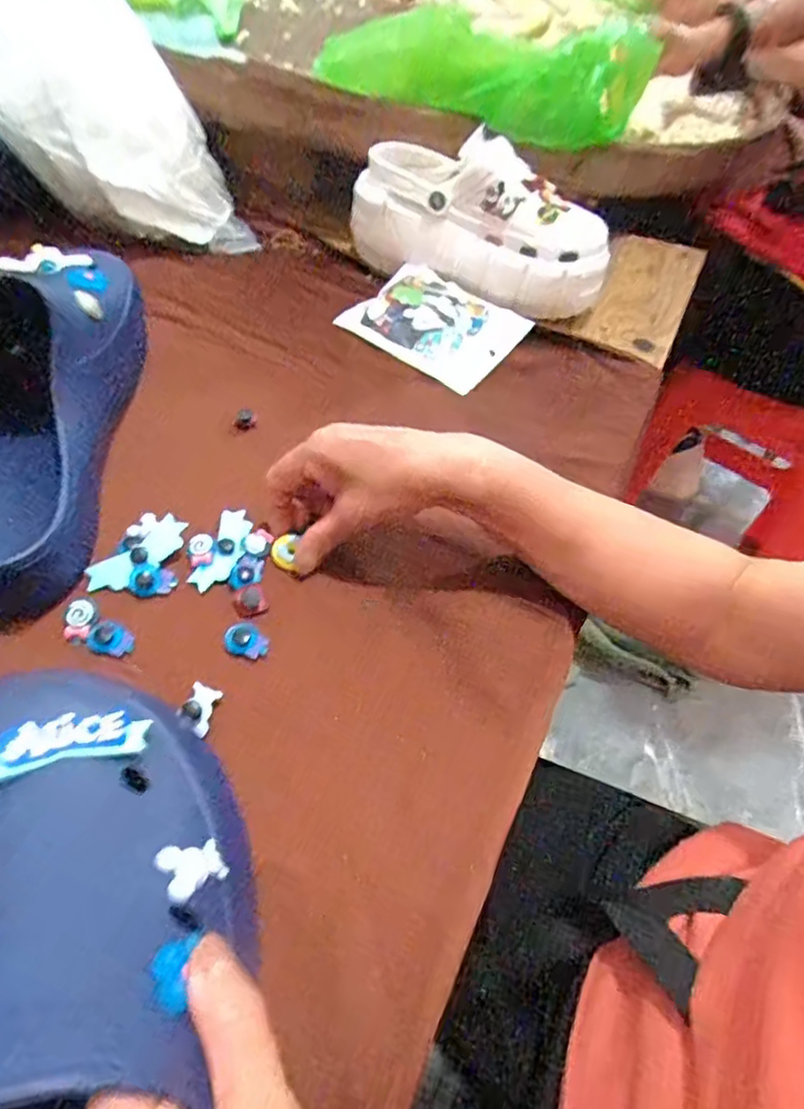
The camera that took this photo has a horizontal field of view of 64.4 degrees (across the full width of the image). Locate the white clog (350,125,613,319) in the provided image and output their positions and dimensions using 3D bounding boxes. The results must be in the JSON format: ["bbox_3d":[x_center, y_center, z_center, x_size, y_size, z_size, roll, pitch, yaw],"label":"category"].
[{"bbox_3d":[0.072,-0.307,0.602,0.247,0.106,0.091,21,52,6],"label":"white clog"}]

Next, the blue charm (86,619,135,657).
[{"bbox_3d":[-0.162,0.047,0.354,0.026,0.009,0.018,23,52,8],"label":"blue charm"}]

